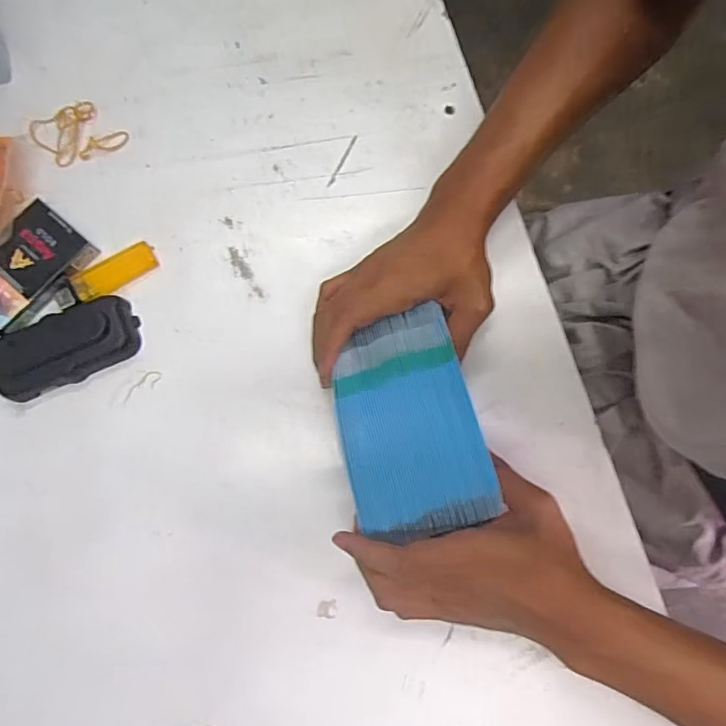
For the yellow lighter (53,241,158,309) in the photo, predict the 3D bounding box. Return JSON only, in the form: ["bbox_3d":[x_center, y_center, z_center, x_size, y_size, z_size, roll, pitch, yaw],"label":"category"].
[{"bbox_3d":[-0.203,-0.069,0.392,0.078,0.012,0.027,-34,81,-6],"label":"yellow lighter"}]

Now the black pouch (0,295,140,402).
[{"bbox_3d":[-0.226,-0.012,0.377,0.105,0.020,0.053,-27,80,-5],"label":"black pouch"}]

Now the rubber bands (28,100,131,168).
[{"bbox_3d":[-0.241,-0.195,0.421,0.072,0.006,0.050,-22,80,-4],"label":"rubber bands"}]

